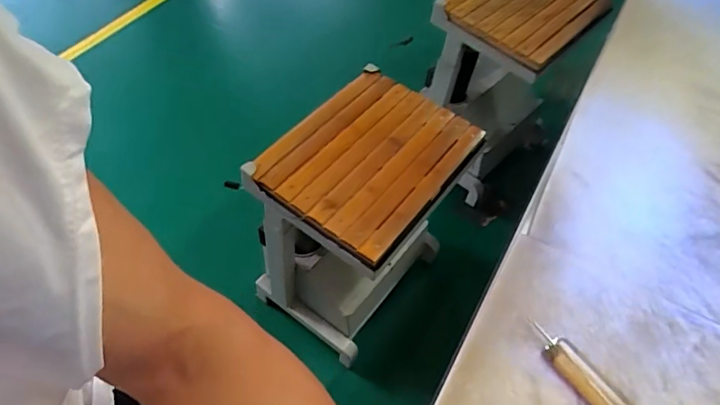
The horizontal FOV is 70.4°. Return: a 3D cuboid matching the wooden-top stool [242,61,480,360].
[{"bbox_3d":[0.005,0.035,1.066,0.282,0.420,0.377,32,57,18],"label":"wooden-top stool"}]

